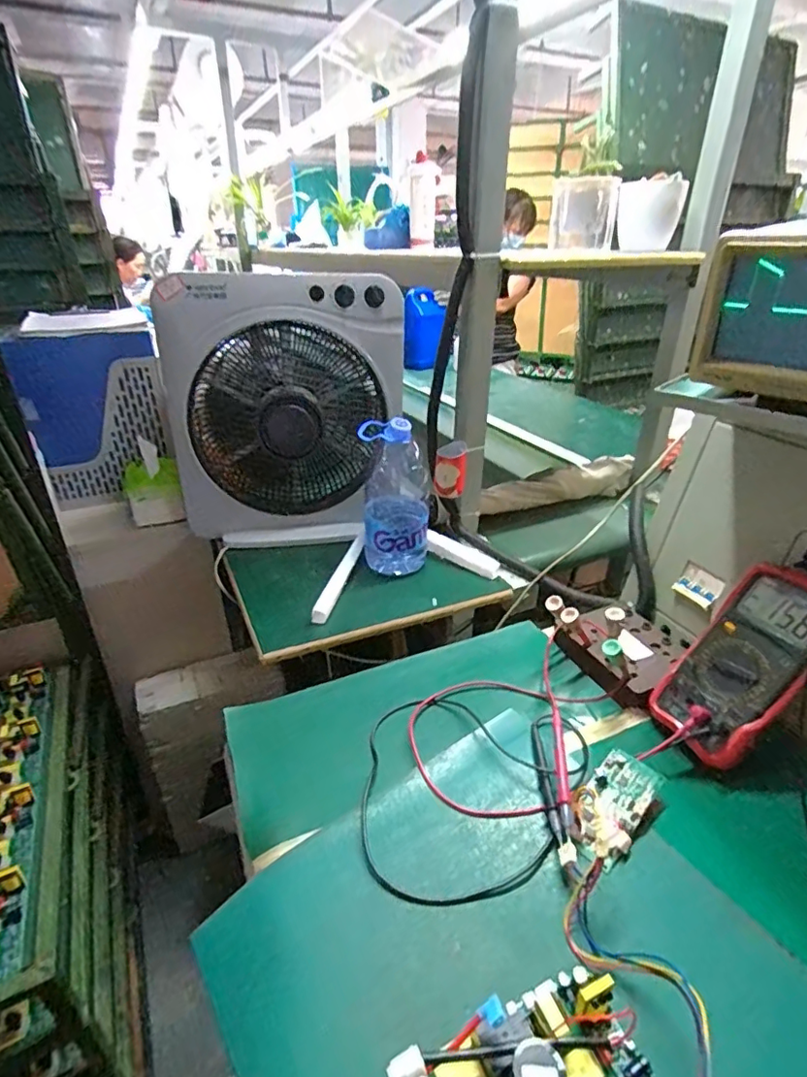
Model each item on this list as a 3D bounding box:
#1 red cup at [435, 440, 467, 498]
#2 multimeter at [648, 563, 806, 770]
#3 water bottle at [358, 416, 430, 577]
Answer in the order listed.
[{"bbox_3d":[0.078,-0.113,0.904,0.050,0.081,0.055,3,30,3],"label":"red cup"},{"bbox_3d":[0.325,0.116,0.520,0.036,0.191,0.094,32,7,-41],"label":"multimeter"},{"bbox_3d":[-0.012,-0.066,0.852,0.103,0.227,0.103,-1,30,-3],"label":"water bottle"}]

